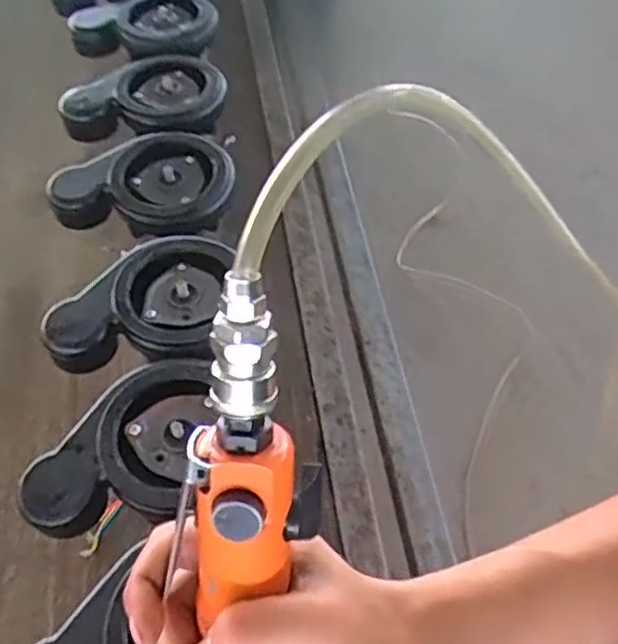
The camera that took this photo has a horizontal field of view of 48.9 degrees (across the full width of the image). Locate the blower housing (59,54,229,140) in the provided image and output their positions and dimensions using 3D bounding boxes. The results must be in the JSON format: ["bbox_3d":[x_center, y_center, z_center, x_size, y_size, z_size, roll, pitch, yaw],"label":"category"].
[{"bbox_3d":[-0.176,-0.246,0.731,0.170,0.042,0.099,1,54,3],"label":"blower housing"}]

